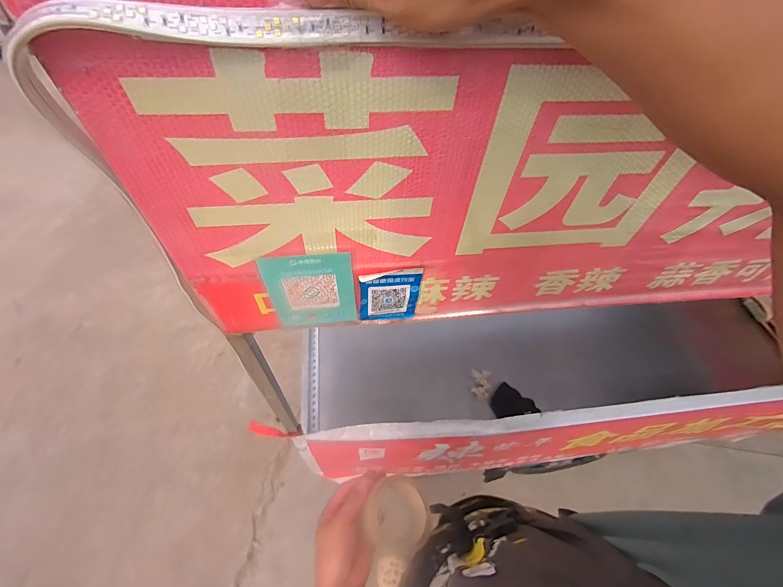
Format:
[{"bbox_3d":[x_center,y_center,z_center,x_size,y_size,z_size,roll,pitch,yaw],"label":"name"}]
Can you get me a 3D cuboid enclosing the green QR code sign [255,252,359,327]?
[{"bbox_3d":[-0.097,0.000,0.450,0.104,0.132,0.005,-4,55,-7],"label":"green QR code sign"}]

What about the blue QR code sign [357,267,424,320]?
[{"bbox_3d":[-0.002,0.004,0.481,0.078,0.108,0.008,-7,55,-9],"label":"blue QR code sign"}]

